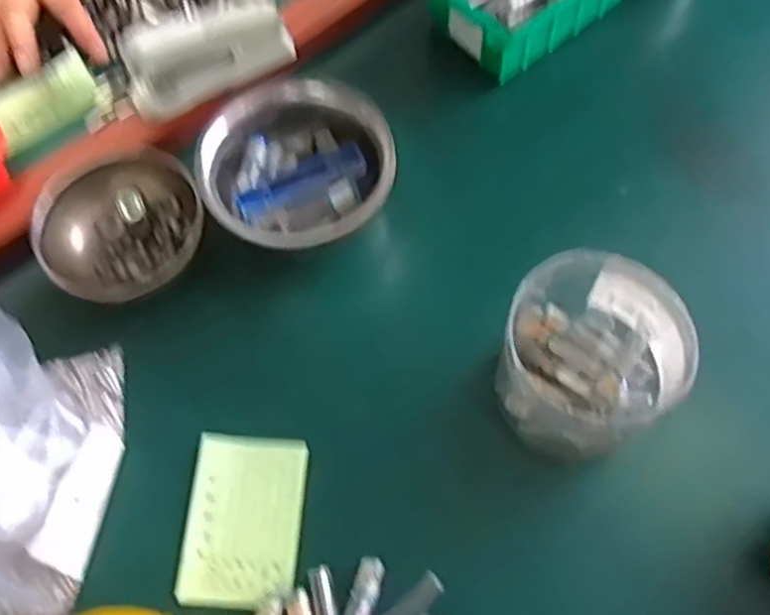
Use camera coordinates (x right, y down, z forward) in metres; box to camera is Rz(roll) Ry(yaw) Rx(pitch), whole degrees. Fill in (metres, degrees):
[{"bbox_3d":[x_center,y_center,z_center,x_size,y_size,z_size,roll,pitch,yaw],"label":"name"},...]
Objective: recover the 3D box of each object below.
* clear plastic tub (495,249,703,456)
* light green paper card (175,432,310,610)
[{"bbox_3d":[0.119,0.027,0.427,0.104,0.074,0.112,-1,66,2],"label":"clear plastic tub"},{"bbox_3d":[-0.086,0.129,0.436,0.069,0.007,0.100,2,66,3],"label":"light green paper card"}]

